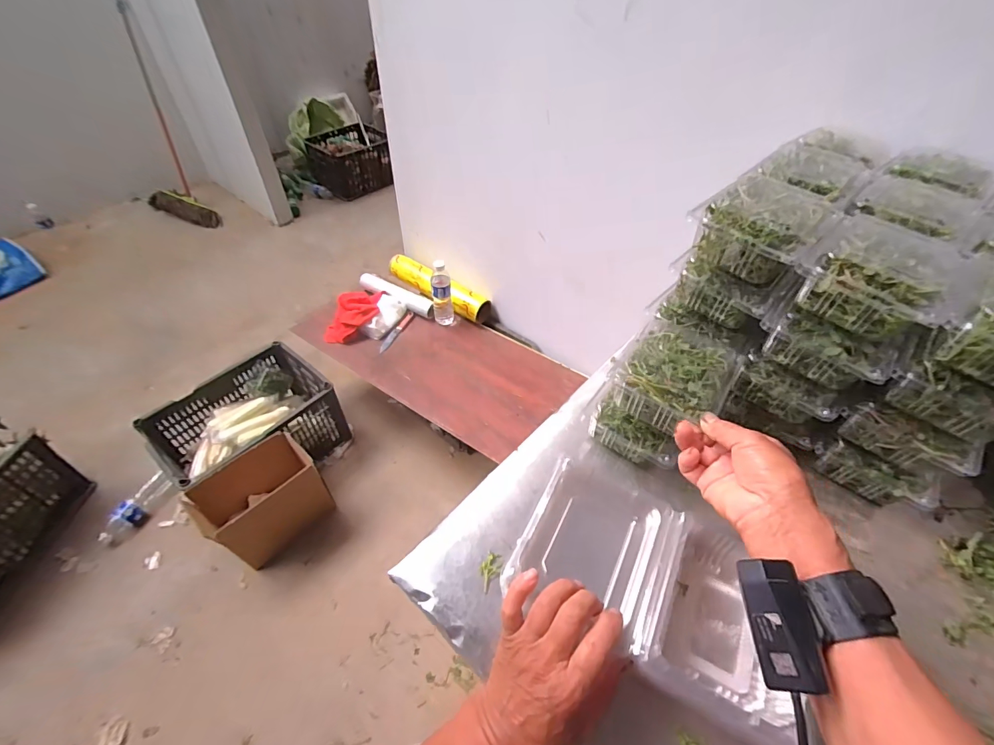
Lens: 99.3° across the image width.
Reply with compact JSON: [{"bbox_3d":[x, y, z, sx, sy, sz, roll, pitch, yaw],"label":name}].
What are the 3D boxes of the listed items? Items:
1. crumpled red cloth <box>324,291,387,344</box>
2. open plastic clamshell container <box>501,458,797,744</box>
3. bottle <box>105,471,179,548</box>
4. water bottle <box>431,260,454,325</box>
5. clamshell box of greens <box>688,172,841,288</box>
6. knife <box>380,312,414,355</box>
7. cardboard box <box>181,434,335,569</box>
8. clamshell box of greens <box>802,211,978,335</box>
[{"bbox_3d":[-0.462,-0.182,1.379,0.134,0.084,0.215,9,48,5],"label":"crumpled red cloth"},{"bbox_3d":[0.133,0.180,0.365,0.225,0.048,0.150,21,51,16],"label":"open plastic clamshell container"},{"bbox_3d":[-1.053,0.397,1.237,0.071,0.090,0.241,31,76,23],"label":"bottle"},{"bbox_3d":[-0.172,-0.240,1.327,0.062,0.229,0.065,-3,48,-6],"label":"water bottle"},{"bbox_3d":[0.287,-0.157,0.456,0.148,0.059,0.110,-35,58,-29],"label":"clamshell box of greens"},{"bbox_3d":[-0.326,-0.133,1.372,0.025,0.014,0.201,19,50,14],"label":"knife"},{"bbox_3d":[-0.635,0.356,1.178,0.190,0.241,0.275,33,55,24],"label":"cardboard box"},{"bbox_3d":[0.373,-0.096,0.415,0.117,0.054,0.149,35,56,26],"label":"clamshell box of greens"}]

